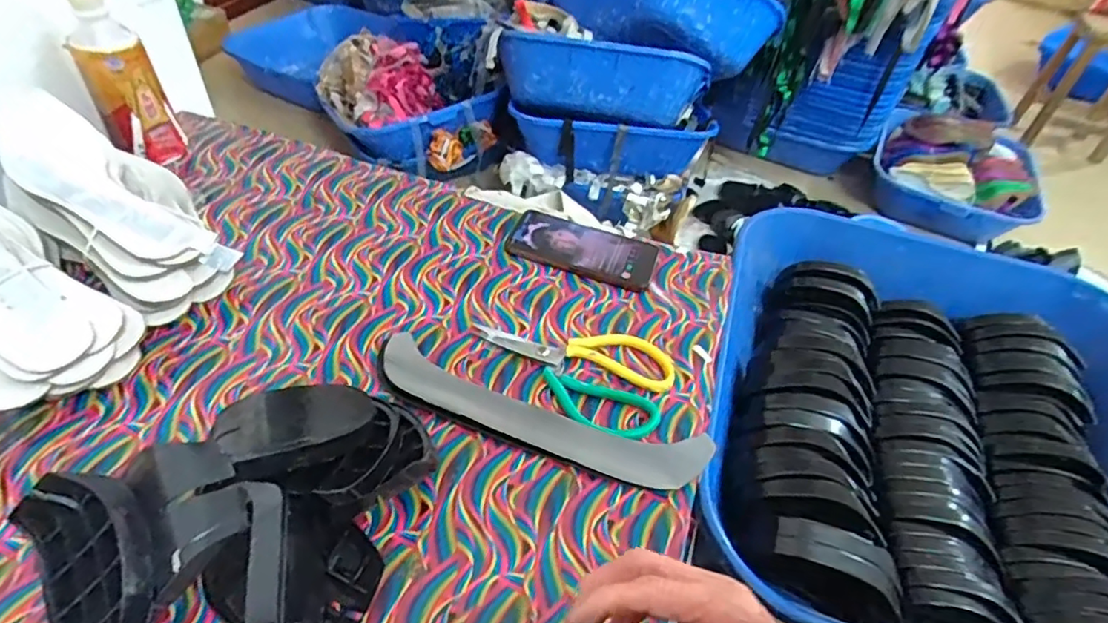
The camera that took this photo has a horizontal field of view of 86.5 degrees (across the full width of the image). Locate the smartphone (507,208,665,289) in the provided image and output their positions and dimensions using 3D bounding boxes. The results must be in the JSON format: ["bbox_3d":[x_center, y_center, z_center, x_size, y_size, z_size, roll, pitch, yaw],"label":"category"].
[{"bbox_3d":[0.032,-0.071,0.650,0.160,0.013,0.078,14,46,8],"label":"smartphone"}]

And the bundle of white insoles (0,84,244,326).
[{"bbox_3d":[-0.434,-0.113,0.576,0.295,0.060,0.129,42,54,13],"label":"bundle of white insoles"}]

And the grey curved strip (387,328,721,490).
[{"bbox_3d":[-0.017,0.085,0.492,0.287,0.016,0.062,16,46,10],"label":"grey curved strip"}]

